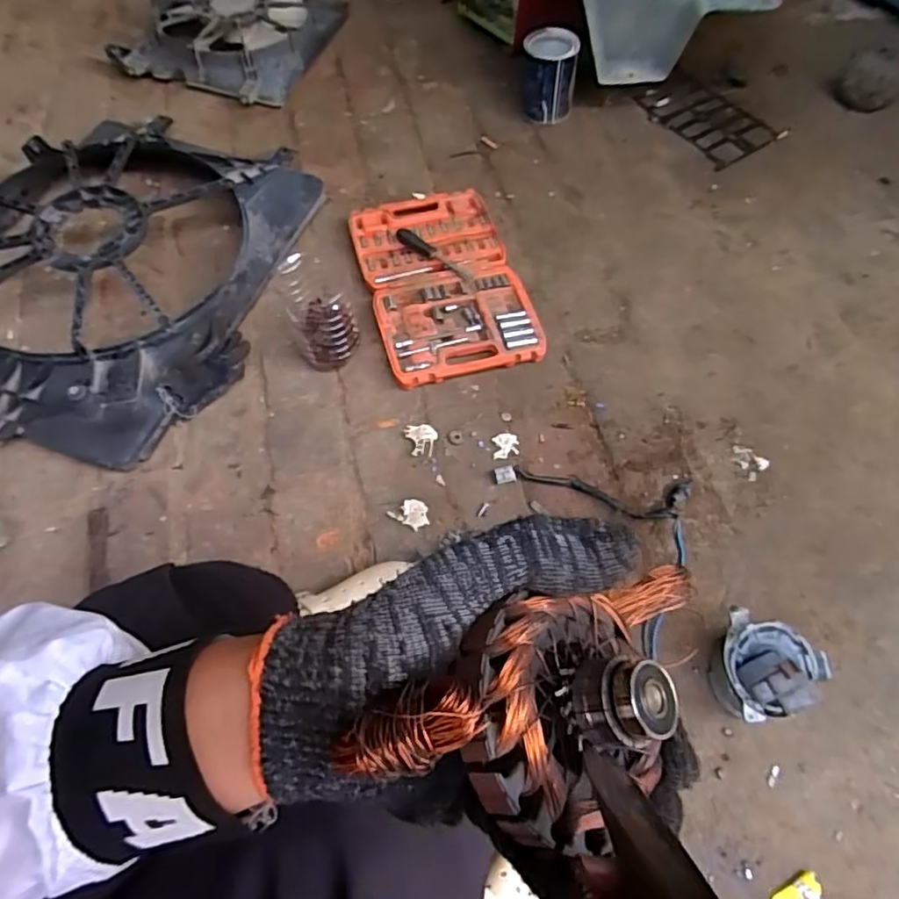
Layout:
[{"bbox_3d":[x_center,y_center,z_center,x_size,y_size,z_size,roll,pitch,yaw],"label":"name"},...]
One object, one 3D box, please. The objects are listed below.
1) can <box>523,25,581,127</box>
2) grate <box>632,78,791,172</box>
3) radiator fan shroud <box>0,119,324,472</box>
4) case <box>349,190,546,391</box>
[{"bbox_3d":[0.197,-0.746,1.213,0.110,0.135,0.111,10,62,4],"label":"can"},{"bbox_3d":[0.543,-0.694,1.263,0.187,0.012,0.262,-31,66,-17],"label":"grate"},{"bbox_3d":[-0.552,-0.320,0.992,0.538,0.101,0.676,14,62,6],"label":"radiator fan shroud"},{"bbox_3d":[-0.013,-0.285,1.023,0.244,0.030,0.389,-14,63,-9],"label":"case"}]

